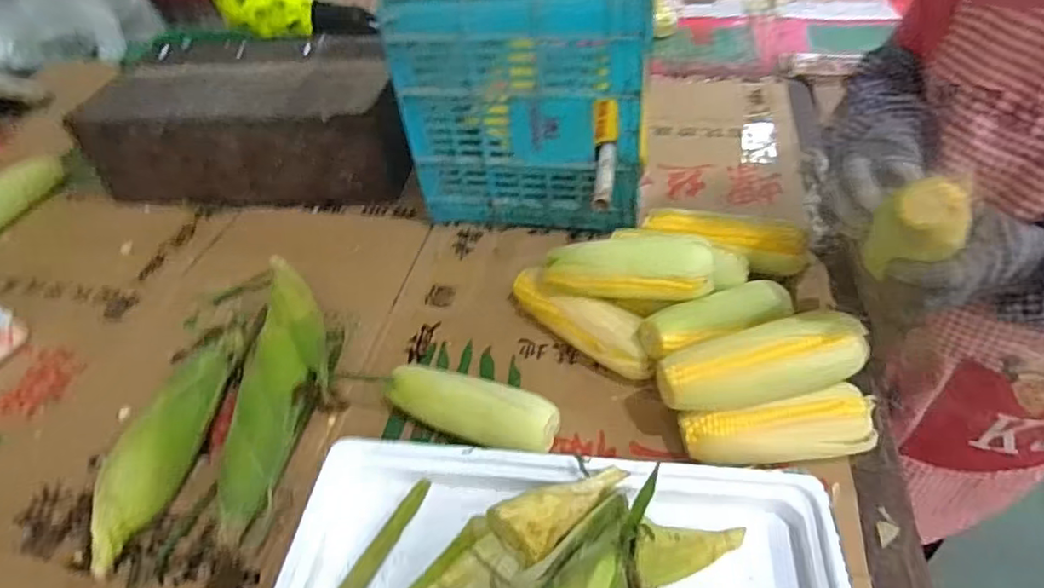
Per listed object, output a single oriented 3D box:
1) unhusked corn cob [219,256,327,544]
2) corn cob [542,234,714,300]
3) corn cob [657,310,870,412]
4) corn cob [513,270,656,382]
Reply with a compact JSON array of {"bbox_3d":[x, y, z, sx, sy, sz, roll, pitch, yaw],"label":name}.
[{"bbox_3d":[-0.260,0.096,0.656,0.087,0.070,0.345,-6,45,0],"label":"unhusked corn cob"},{"bbox_3d":[0.114,-0.022,0.647,0.176,0.055,0.057,0,45,6],"label":"corn cob"},{"bbox_3d":[0.223,0.065,0.555,0.192,0.051,0.053,-10,45,-4],"label":"corn cob"},{"bbox_3d":[0.067,0.034,0.694,0.202,0.064,0.056,25,53,27],"label":"corn cob"}]

